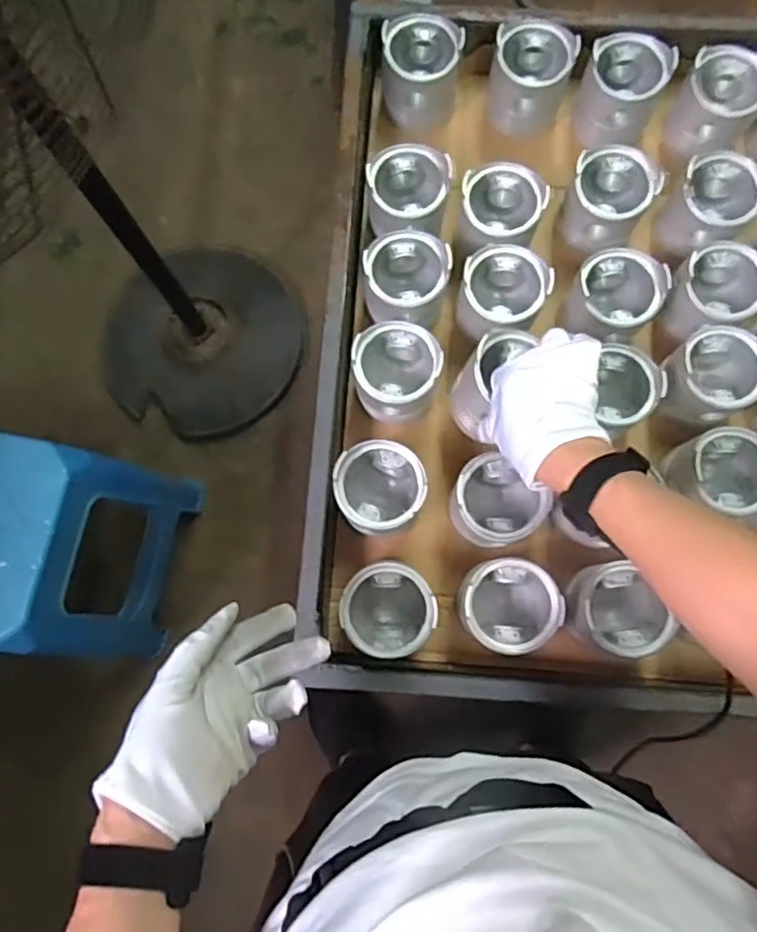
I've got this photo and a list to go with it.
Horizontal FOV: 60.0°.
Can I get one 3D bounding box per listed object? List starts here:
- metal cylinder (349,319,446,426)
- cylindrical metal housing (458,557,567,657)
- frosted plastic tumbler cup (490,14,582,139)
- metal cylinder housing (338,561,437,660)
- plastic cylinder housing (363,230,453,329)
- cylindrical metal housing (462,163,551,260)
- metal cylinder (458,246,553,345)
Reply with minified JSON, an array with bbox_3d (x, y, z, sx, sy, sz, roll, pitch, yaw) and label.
[{"bbox_3d":[0.019,-0.095,0.670,0.087,0.073,0.085,-14,79,-2],"label":"metal cylinder"},{"bbox_3d":[0.118,0.131,0.621,0.084,0.090,0.081,0,79,0],"label":"cylindrical metal housing"},{"bbox_3d":[0.172,-0.443,0.741,0.084,0.097,0.090,0,79,0],"label":"frosted plastic tumbler cup"},{"bbox_3d":[0.010,0.136,0.621,0.082,0.074,0.082,-12,79,-2],"label":"metal cylinder housing"},{"bbox_3d":[0.028,-0.193,0.686,0.086,0.066,0.082,0,79,0],"label":"plastic cylinder housing"},{"bbox_3d":[0.130,-0.263,0.702,0.085,0.088,0.082,0,79,0],"label":"cylindrical metal housing"},{"bbox_3d":[0.129,-0.174,0.687,0.084,0.082,0.081,10,79,3],"label":"metal cylinder"}]

